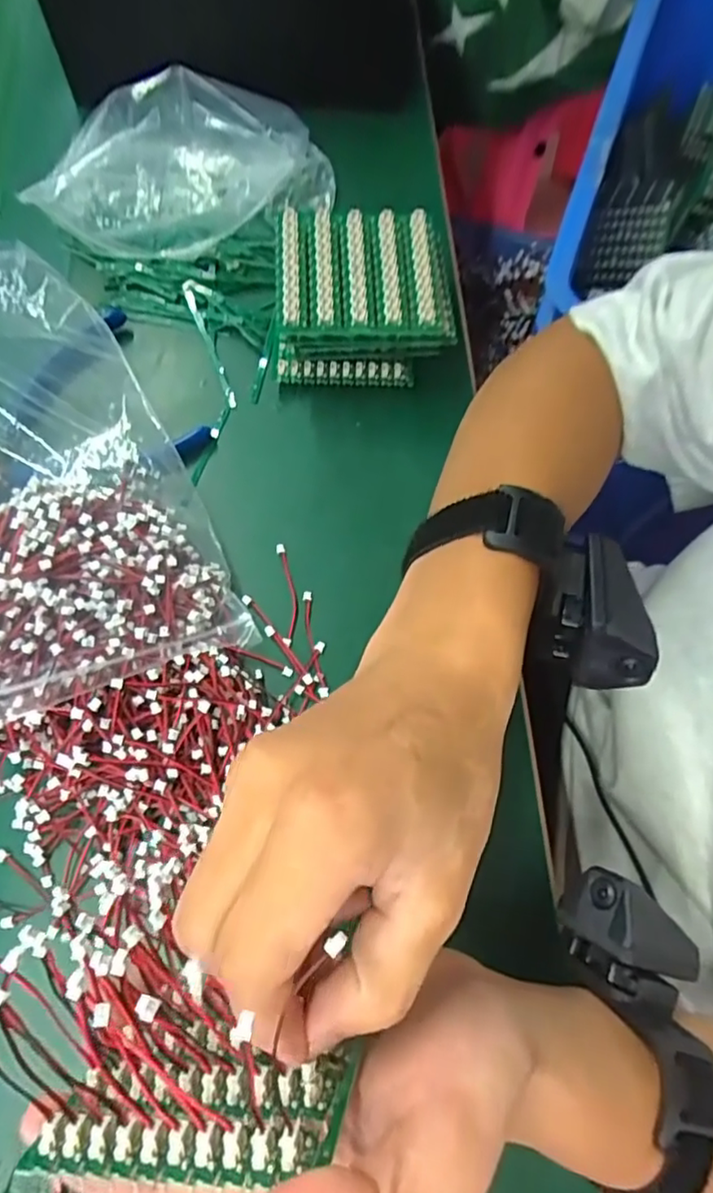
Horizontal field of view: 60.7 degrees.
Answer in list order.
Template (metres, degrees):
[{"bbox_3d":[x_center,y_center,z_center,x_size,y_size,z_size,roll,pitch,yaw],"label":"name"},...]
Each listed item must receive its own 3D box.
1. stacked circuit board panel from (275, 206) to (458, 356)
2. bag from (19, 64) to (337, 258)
[{"bbox_3d":[0.005,-0.176,0.353,0.098,0.050,0.086,-2,71,-1],"label":"stacked circuit board panel"},{"bbox_3d":[-0.101,-0.255,0.369,0.180,0.062,0.081,-17,72,-6],"label":"bag"}]

